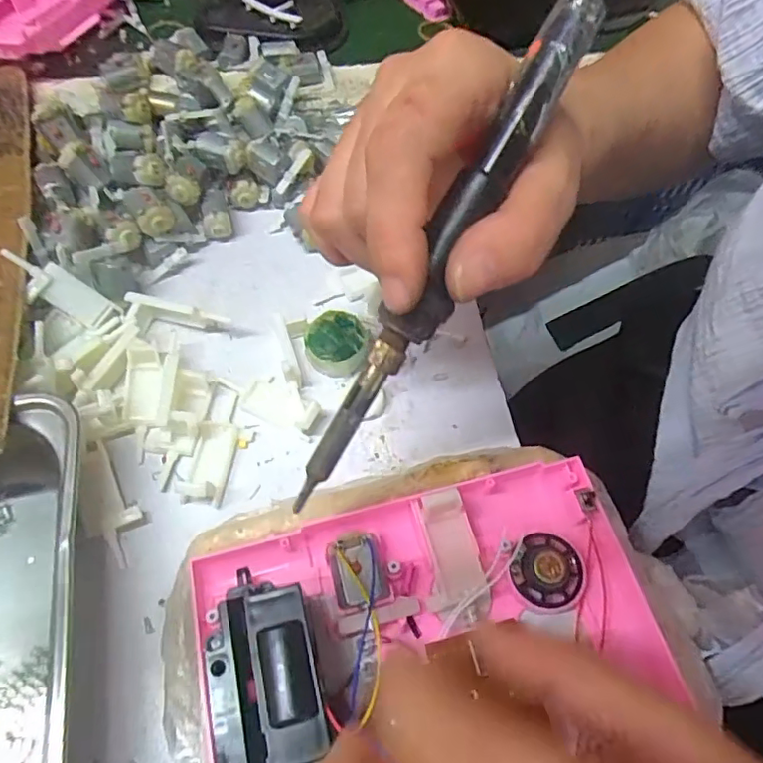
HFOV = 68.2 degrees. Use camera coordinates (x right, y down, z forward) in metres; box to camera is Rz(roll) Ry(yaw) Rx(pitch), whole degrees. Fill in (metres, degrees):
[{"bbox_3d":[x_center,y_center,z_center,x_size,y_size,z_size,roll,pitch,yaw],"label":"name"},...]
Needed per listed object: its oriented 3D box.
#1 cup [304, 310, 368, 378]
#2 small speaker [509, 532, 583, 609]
[{"bbox_3d":[-0.025,-0.020,0.304,0.031,0.017,0.032,2,61,-3],"label":"cup"},{"bbox_3d":[0.065,0.072,0.219,0.029,0.008,0.027,2,61,-3],"label":"small speaker"}]

